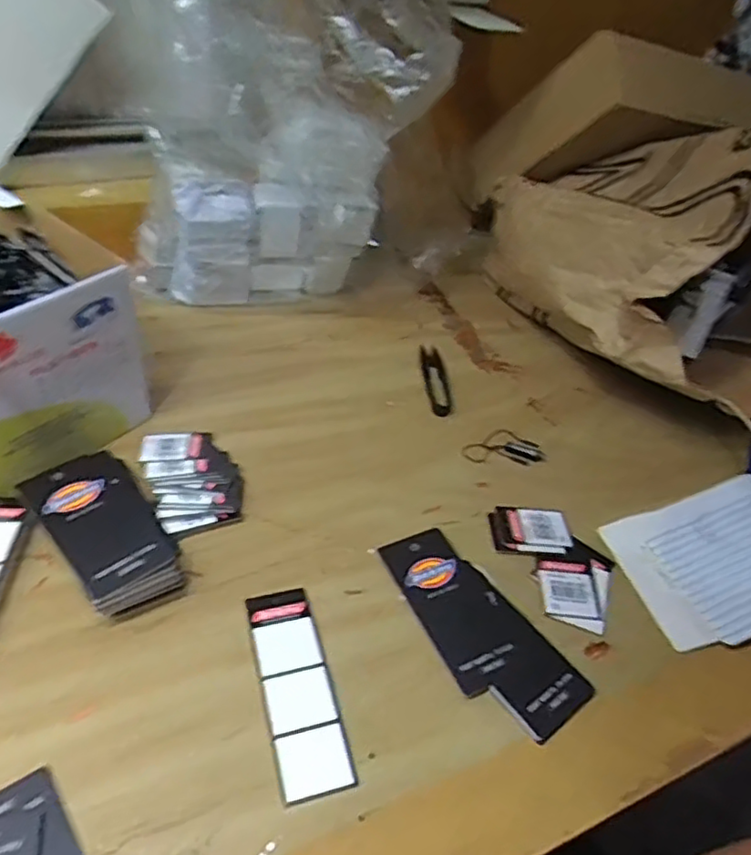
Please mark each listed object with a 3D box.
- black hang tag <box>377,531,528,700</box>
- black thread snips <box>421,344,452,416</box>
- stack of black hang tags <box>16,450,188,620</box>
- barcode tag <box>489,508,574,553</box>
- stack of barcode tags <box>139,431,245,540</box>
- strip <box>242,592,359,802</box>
[{"bbox_3d":[0.047,0.109,0.410,0.048,0.004,0.108,-15,48,-24],"label":"black hang tag"},{"bbox_3d":[0.053,-0.043,0.581,0.020,0.004,0.092,0,43,-8],"label":"black thread snips"},{"bbox_3d":[-0.171,0.061,0.416,0.062,0.030,0.129,-27,52,-32],"label":"stack of black hang tags"},{"bbox_3d":[0.109,0.072,0.466,0.055,0.004,0.042,3,42,-5],"label":"barcode tag"},{"bbox_3d":[-0.129,0.034,0.467,0.061,0.014,0.097,-14,47,-23],"label":"stack of barcode tags"},{"bbox_3d":[-0.044,0.141,0.366,0.036,0.004,0.118,-8,44,-17],"label":"strip"}]

